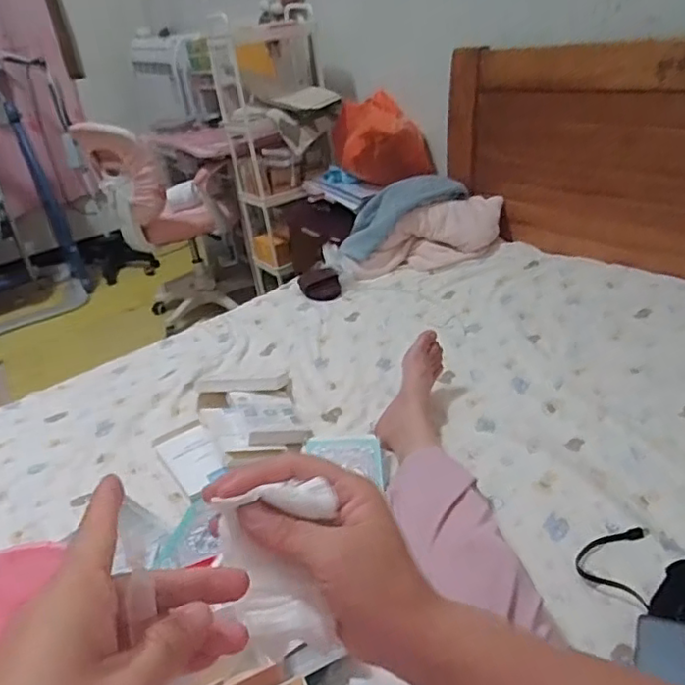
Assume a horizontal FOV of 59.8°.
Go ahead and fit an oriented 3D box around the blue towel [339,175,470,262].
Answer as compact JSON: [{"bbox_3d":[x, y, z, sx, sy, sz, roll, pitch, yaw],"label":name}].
[{"bbox_3d":[0.134,-0.366,1.653,0.402,0.081,0.223,-39,40,-23],"label":"blue towel"}]

